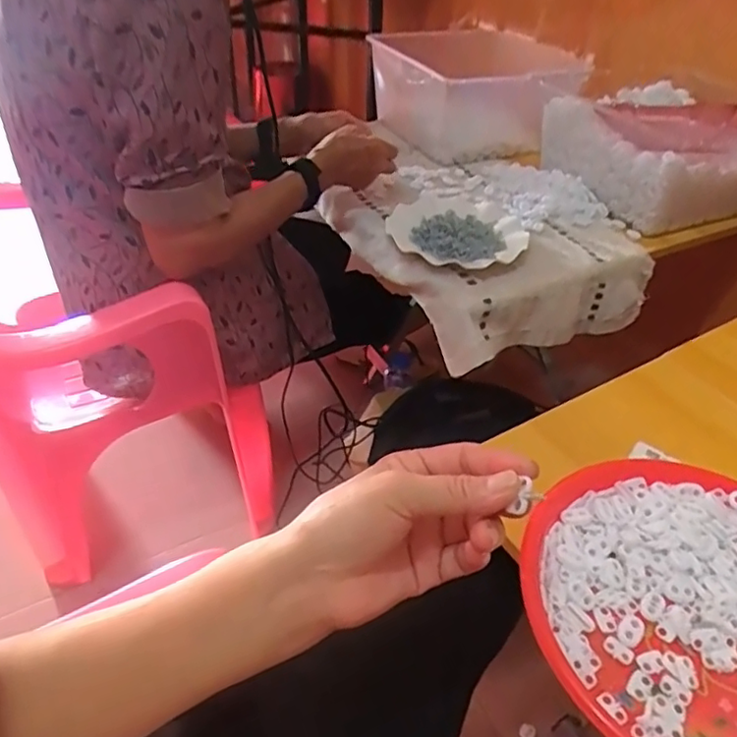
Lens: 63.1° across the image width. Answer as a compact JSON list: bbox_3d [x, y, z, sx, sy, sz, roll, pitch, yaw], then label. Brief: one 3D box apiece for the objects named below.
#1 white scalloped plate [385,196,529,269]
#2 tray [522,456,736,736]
[{"bbox_3d":[0.115,-0.191,0.813,0.182,0.013,0.200,1,40,-1],"label":"white scalloped plate"},{"bbox_3d":[0.233,0.162,0.413,0.232,0.023,0.232,-25,47,-28],"label":"tray"}]

